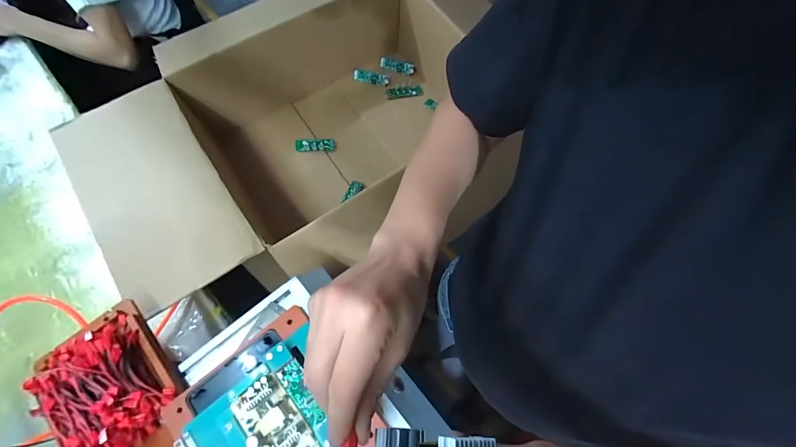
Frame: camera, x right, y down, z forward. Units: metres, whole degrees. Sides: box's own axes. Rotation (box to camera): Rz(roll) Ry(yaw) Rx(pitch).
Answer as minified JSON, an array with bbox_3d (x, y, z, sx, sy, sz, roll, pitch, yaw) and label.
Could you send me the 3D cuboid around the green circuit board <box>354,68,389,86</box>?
[{"bbox_3d":[-0.079,-0.425,0.998,0.104,0.013,0.035,13,96,12],"label":"green circuit board"}]

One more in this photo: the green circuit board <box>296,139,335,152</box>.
[{"bbox_3d":[-0.222,-0.210,0.921,0.101,0.008,0.032,-6,105,-15],"label":"green circuit board"}]

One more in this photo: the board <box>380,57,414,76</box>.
[{"bbox_3d":[-0.004,-0.463,1.010,0.100,0.022,0.029,15,70,4],"label":"board"}]

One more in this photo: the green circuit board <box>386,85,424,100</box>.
[{"bbox_3d":[0.020,-0.378,0.984,0.107,0.005,0.036,-9,70,-5],"label":"green circuit board"}]

